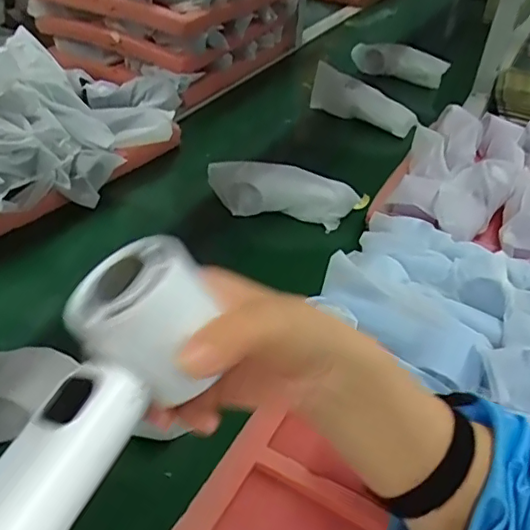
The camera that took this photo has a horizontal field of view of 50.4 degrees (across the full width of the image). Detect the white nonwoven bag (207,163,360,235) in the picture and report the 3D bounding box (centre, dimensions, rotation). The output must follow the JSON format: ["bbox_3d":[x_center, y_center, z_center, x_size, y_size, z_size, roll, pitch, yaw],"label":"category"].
[{"bbox_3d":[0.024,-0.095,0.745,0.194,0.056,0.061,12,40,9],"label":"white nonwoven bag"}]

